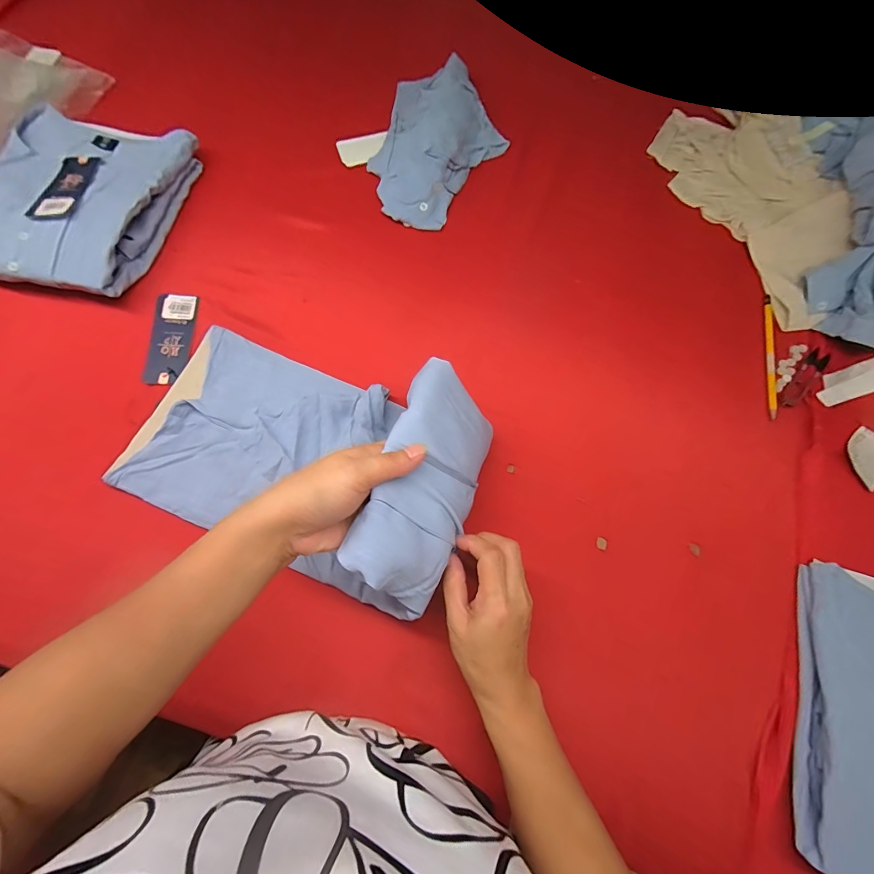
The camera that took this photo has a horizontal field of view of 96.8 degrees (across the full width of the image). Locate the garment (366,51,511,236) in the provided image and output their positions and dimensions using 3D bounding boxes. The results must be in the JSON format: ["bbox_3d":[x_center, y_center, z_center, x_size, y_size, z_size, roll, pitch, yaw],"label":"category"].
[{"bbox_3d":[0.005,-0.434,0.562,0.183,0.053,0.288,13,68,1],"label":"garment"}]

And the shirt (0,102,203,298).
[{"bbox_3d":[-0.466,-0.310,0.497,0.231,0.045,0.270,14,68,2],"label":"shirt"}]

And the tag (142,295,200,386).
[{"bbox_3d":[-0.323,-0.120,0.472,0.044,0.008,0.119,2,71,-7],"label":"tag"}]

